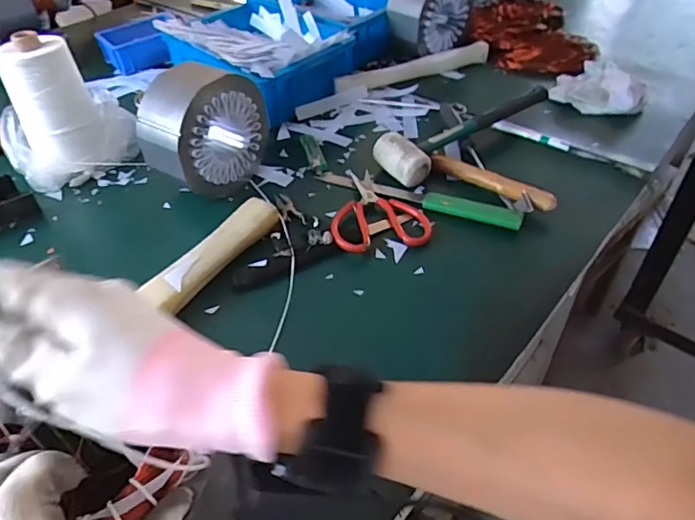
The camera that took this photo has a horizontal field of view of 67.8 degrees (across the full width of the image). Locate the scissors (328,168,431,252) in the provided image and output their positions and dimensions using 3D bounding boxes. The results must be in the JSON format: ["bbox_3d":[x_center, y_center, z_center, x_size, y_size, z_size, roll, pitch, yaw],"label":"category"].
[{"bbox_3d":[0.028,-0.063,0.631,0.113,0.018,0.148,-12,44,-11],"label":"scissors"}]

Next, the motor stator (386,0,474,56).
[{"bbox_3d":[0.138,-0.431,0.880,0.141,0.129,0.096,-34,52,-29],"label":"motor stator"}]

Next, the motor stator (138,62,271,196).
[{"bbox_3d":[-0.179,-0.160,0.640,0.078,0.147,0.151,24,49,25],"label":"motor stator"}]

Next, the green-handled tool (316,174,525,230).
[{"bbox_3d":[0.085,-0.081,0.648,0.263,0.020,0.032,18,47,20],"label":"green-handled tool"}]

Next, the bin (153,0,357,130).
[{"bbox_3d":[-0.147,-0.331,0.846,0.217,0.108,0.272,-31,51,-27],"label":"bin"}]

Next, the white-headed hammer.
[{"bbox_3d":[0.165,-0.169,0.703,0.261,0.057,0.075,-21,47,-19],"label":"white-headed hammer"}]

